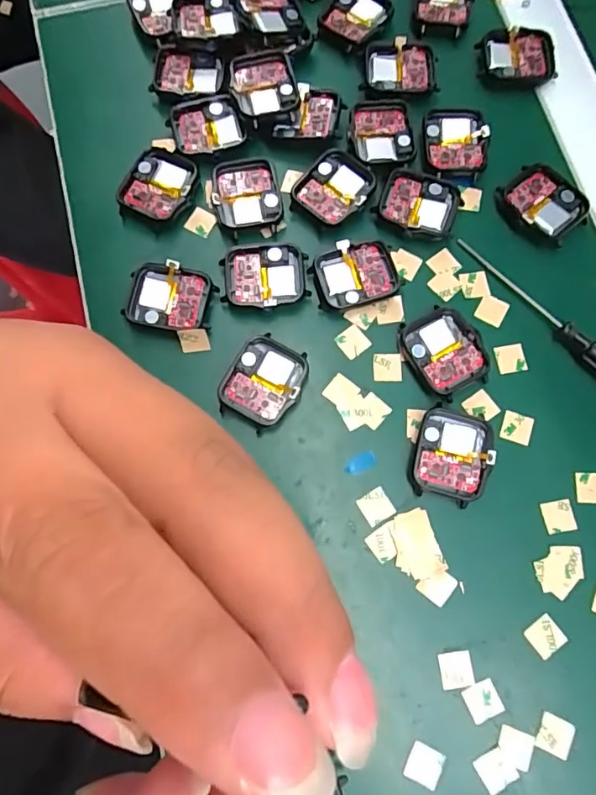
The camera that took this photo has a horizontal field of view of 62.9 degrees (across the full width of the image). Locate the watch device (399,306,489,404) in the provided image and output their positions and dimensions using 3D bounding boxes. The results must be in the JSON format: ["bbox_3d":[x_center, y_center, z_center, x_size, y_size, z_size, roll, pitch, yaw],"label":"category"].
[{"bbox_3d":[0.079,-0.024,0.263,0.037,0.010,0.046,-30,79,-6],"label":"watch device"}]

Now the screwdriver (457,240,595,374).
[{"bbox_3d":[0.139,-0.043,0.265,0.010,0.013,0.131,-42,81,-9],"label":"screwdriver"}]

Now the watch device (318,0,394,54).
[{"bbox_3d":[0.037,-0.243,0.311,0.035,0.006,0.045,38,80,8],"label":"watch device"}]

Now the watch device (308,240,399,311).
[{"bbox_3d":[0.033,-0.068,0.272,0.047,0.009,0.036,-17,78,-4],"label":"watch device"}]

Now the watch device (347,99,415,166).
[{"bbox_3d":[0.050,-0.158,0.291,0.036,0.004,0.042,-5,77,-1],"label":"watch device"}]

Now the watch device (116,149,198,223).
[{"bbox_3d":[-0.080,-0.123,0.283,0.038,0.007,0.042,32,79,7],"label":"watch device"}]

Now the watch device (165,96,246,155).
[{"bbox_3d":[-0.055,-0.160,0.295,0.041,0.013,0.036,-15,78,-3],"label":"watch device"}]

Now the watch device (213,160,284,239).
[{"bbox_3d":[-0.030,-0.117,0.281,0.039,0.005,0.042,-10,78,-2],"label":"watch device"}]

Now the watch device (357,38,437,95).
[{"bbox_3d":[0.063,-0.203,0.302,0.044,0.008,0.036,1,77,0],"label":"watch device"}]

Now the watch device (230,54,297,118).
[{"bbox_3d":[-0.020,-0.185,0.290,0.035,0.011,0.039,-14,78,-3],"label":"watch device"}]

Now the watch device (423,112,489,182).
[{"bbox_3d":[0.094,-0.151,0.288,0.037,0.005,0.043,1,77,0],"label":"watch device"}]

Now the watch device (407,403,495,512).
[{"bbox_3d":[0.078,0.029,0.250,0.038,0.011,0.045,15,78,3],"label":"watch device"}]

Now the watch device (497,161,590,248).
[{"bbox_3d":[0.141,-0.111,0.281,0.041,0.009,0.046,-39,80,-8],"label":"watch device"}]

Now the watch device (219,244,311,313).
[{"bbox_3d":[-0.019,-0.066,0.270,0.047,0.007,0.038,-3,77,-1],"label":"watch device"}]

